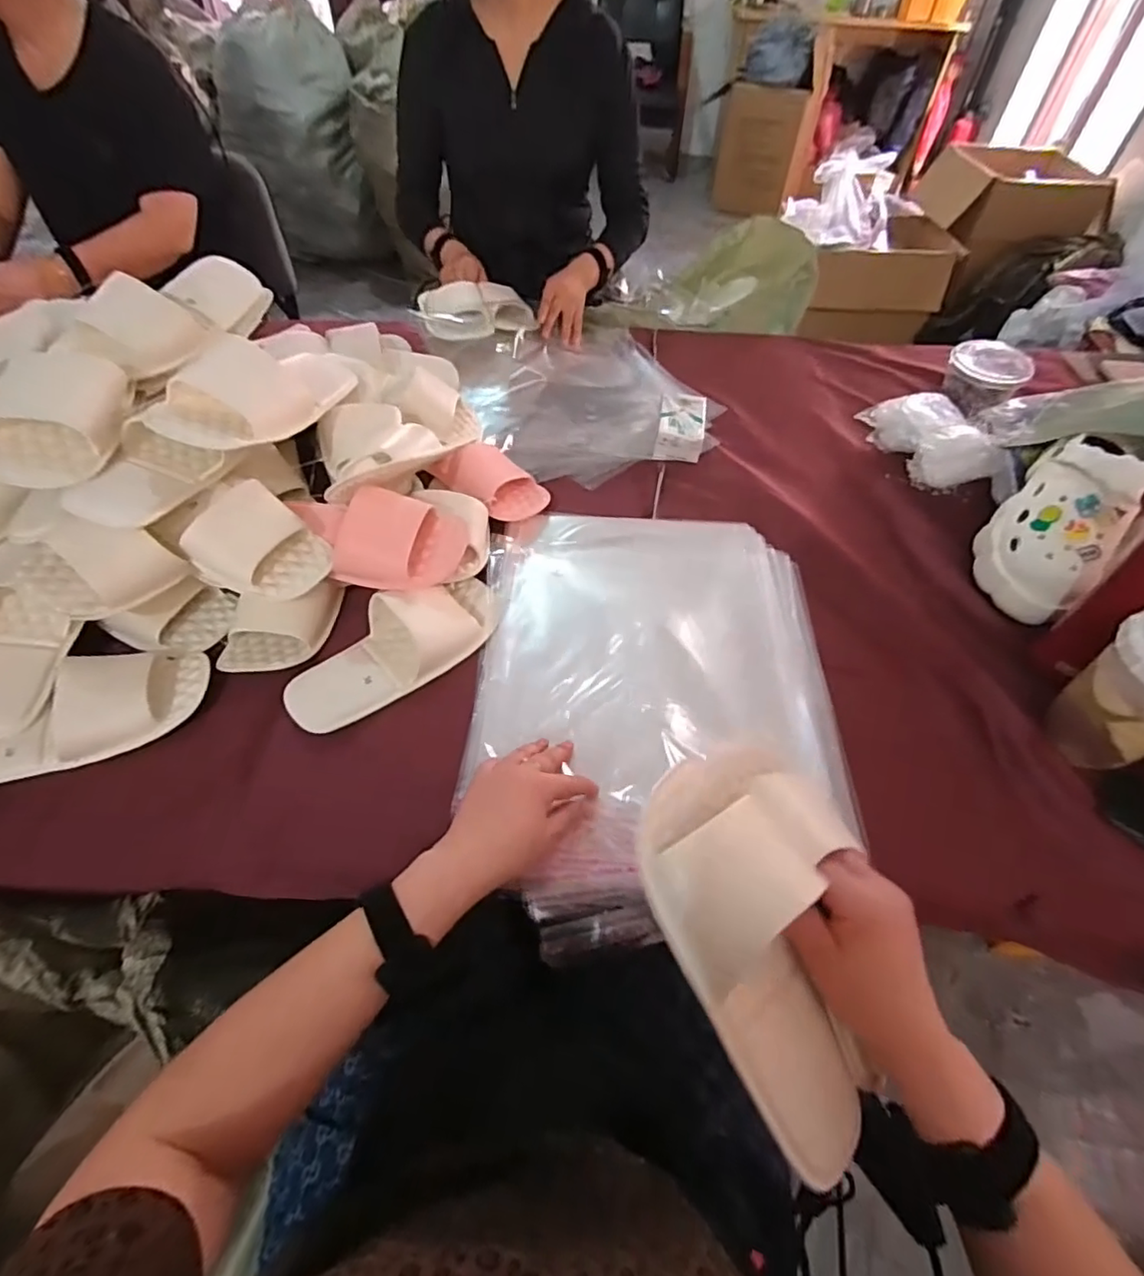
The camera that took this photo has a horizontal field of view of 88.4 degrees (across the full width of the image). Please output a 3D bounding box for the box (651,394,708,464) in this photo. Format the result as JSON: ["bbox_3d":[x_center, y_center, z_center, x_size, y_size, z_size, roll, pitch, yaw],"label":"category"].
[{"bbox_3d":[0.158,-0.304,0.850,0.066,0.038,0.119,10,53,5],"label":"box"}]

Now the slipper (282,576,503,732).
[{"bbox_3d":[-0.172,0.003,0.580,0.230,0.055,0.100,-37,62,-26],"label":"slipper"}]

